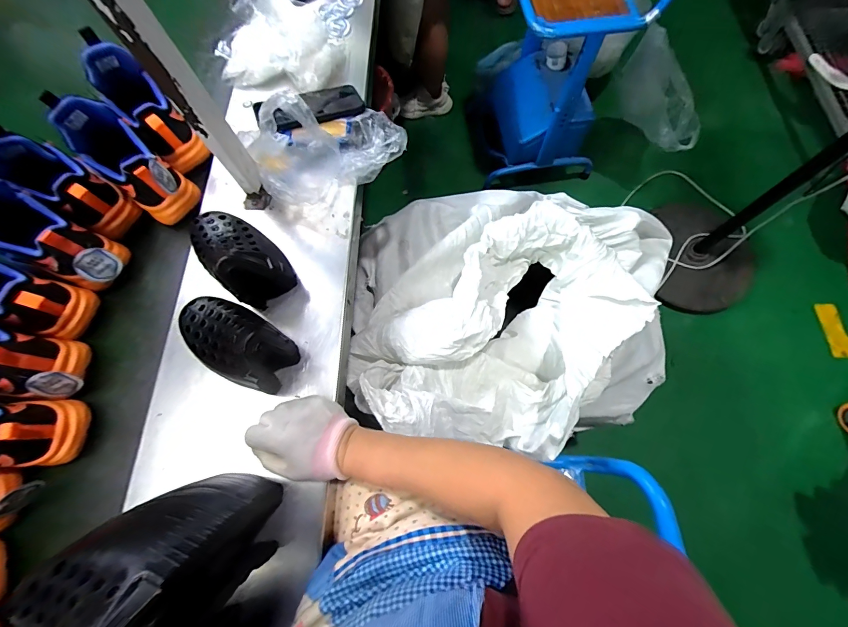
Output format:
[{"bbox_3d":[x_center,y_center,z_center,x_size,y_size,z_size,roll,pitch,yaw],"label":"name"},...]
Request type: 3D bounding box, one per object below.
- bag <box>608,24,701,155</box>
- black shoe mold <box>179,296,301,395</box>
[{"bbox_3d":[0.706,-0.643,1.056,0.300,0.260,0.051,33,76,12],"label":"bag"},{"bbox_3d":[-0.226,0.033,0.428,0.129,0.092,0.077,26,75,10],"label":"black shoe mold"}]

